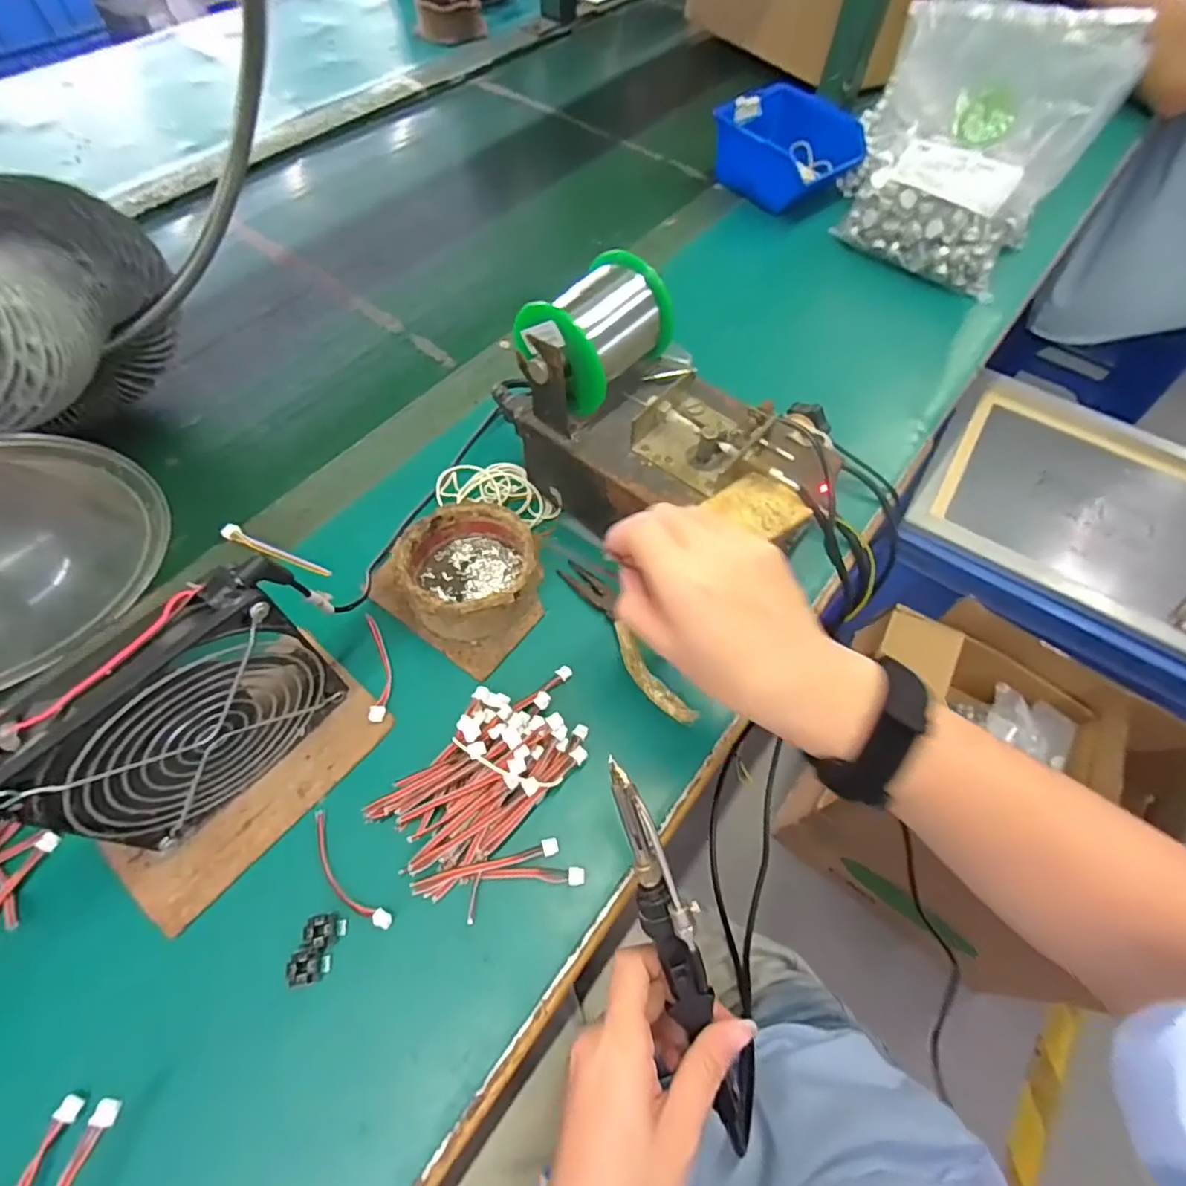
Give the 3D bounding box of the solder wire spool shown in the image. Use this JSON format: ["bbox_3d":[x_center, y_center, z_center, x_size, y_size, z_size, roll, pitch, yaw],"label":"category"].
[{"bbox_3d":[0.002,-0.158,0.365,0.065,0.056,0.093,35,65,16],"label":"solder wire spool"}]

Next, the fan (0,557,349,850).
[{"bbox_3d":[-0.184,0.059,0.283,0.026,0.131,0.123,37,66,17],"label":"fan"}]

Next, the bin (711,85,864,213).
[{"bbox_3d":[0.214,-0.487,0.650,0.127,0.059,0.127,-39,69,-21],"label":"bin"}]

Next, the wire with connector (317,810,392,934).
[{"bbox_3d":[-0.129,0.144,0.304,0.015,0.007,0.072,-38,69,-21],"label":"wire with connector"}]

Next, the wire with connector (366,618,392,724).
[{"bbox_3d":[-0.131,0.044,0.362,0.012,0.006,0.072,-10,62,-8],"label":"wire with connector"}]

